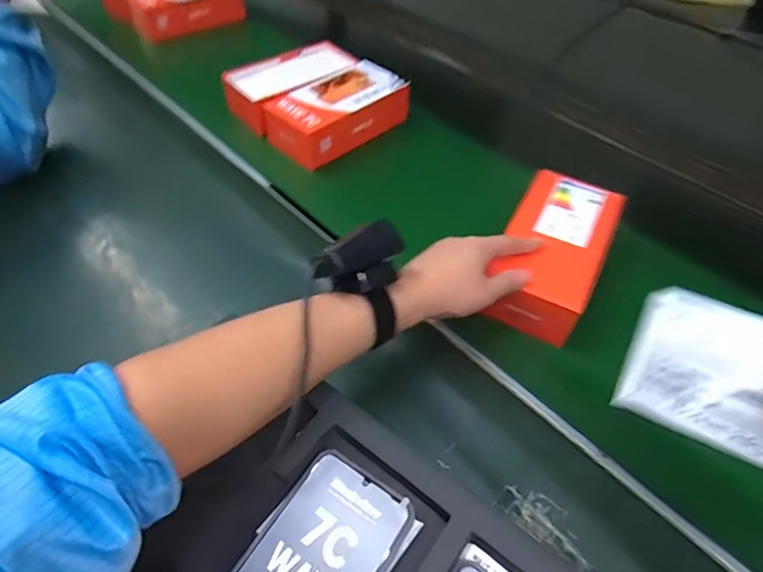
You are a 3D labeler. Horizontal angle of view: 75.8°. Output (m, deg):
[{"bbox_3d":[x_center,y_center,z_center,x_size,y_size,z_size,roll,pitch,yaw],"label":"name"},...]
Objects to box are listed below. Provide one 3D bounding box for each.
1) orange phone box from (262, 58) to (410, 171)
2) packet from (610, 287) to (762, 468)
[{"bbox_3d":[-0.057,-0.236,0.671,0.198,0.055,0.104,-34,58,-27],"label":"orange phone box"},{"bbox_3d":[0.189,0.050,0.278,0.088,0.077,0.009,24,12,41],"label":"packet"}]

